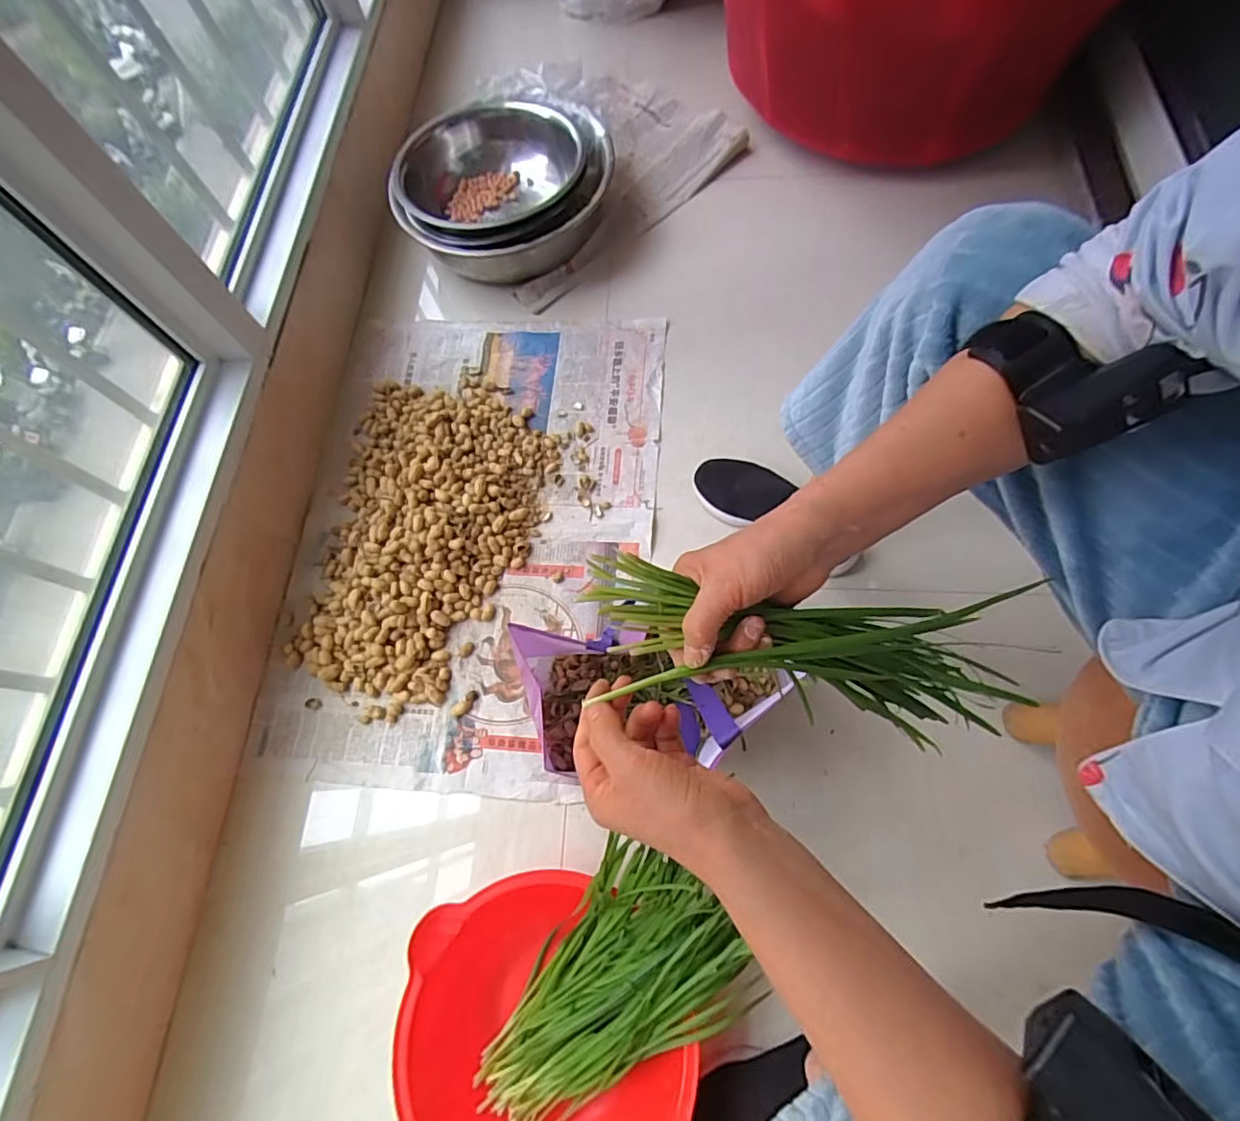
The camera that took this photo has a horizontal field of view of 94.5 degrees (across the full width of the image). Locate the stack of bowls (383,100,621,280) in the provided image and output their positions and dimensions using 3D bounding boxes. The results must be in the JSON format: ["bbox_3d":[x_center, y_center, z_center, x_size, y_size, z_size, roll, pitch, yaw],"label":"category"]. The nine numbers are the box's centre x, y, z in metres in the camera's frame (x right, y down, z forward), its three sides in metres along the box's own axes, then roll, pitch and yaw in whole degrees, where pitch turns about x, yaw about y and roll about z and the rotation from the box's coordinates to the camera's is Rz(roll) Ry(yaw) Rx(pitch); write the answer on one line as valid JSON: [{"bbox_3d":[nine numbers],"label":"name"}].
[{"bbox_3d":[-0.185,-0.626,0.971,0.337,0.131,0.336,4,70,7],"label":"stack of bowls"}]

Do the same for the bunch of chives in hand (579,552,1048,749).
[{"bbox_3d":[0.115,0.046,0.366,0.278,0.045,0.091,12,66,-9],"label":"bunch of chives in hand"}]

